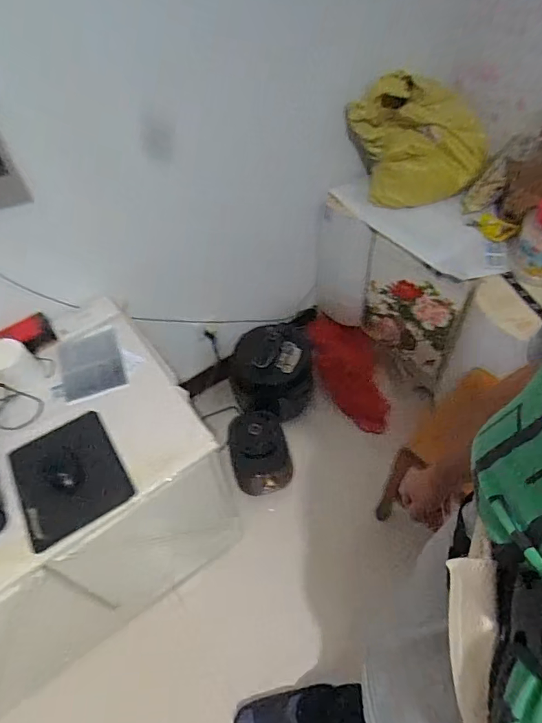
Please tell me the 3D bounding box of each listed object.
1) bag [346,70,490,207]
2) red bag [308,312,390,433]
[{"bbox_3d":[0.436,-0.633,1.307,0.423,0.312,0.143,-11,51,-3],"label":"bag"},{"bbox_3d":[0.293,0.039,1.662,0.214,0.045,0.450,-26,90,-15],"label":"red bag"}]

